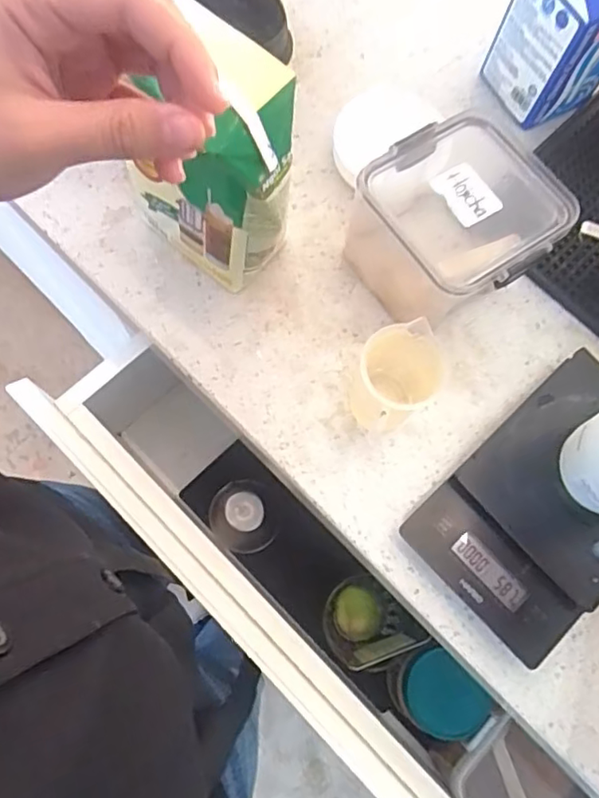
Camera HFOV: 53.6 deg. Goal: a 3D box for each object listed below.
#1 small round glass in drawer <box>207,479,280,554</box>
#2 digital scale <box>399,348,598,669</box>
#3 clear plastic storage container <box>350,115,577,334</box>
[{"bbox_3d":[-0.057,0.117,0.602,0.071,0.047,0.073,1,74,-3],"label":"small round glass in drawer"},{"bbox_3d":[0.172,0.071,0.404,0.181,0.035,0.118,-42,79,-13],"label":"digital scale"},{"bbox_3d":[0.112,-0.123,0.422,0.124,0.099,0.120,-37,78,-11],"label":"clear plastic storage container"}]

